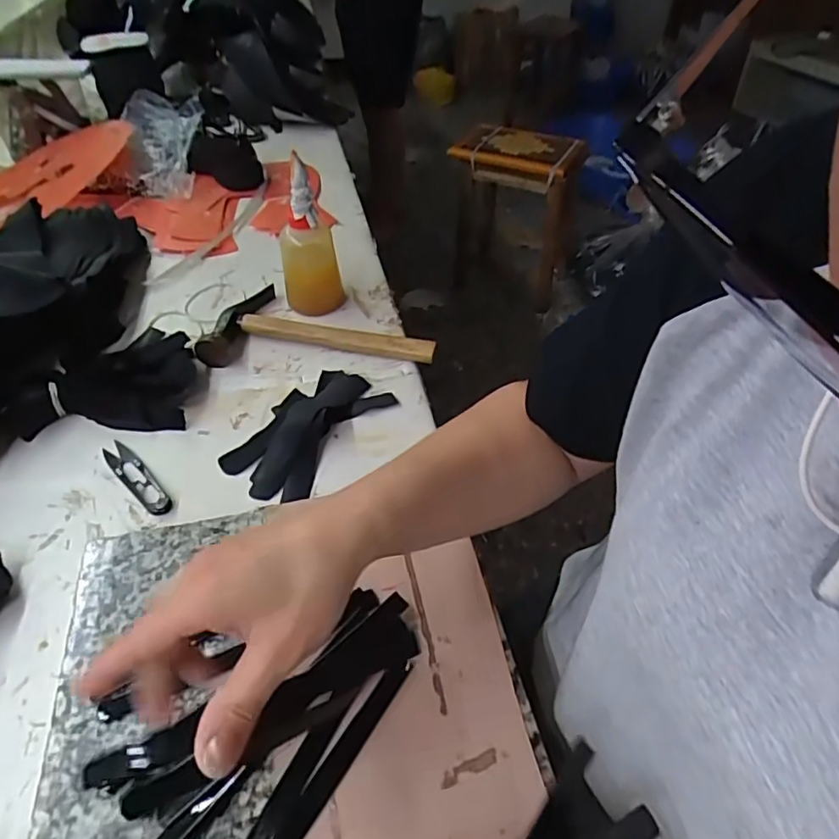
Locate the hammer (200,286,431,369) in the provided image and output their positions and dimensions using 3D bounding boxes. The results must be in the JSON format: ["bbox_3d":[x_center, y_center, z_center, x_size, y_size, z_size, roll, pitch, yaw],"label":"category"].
[{"bbox_3d":[-0.102,-0.105,0.634,0.236,0.032,0.127,4,45,3],"label":"hammer"}]

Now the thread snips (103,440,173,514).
[{"bbox_3d":[-0.244,0.048,0.503,0.022,0.005,0.099,-34,55,-29],"label":"thread snips"}]

